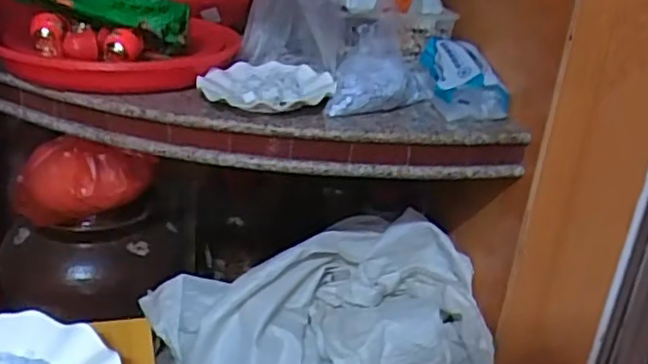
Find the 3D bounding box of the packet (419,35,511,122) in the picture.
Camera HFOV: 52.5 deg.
[{"bbox_3d":[0.194,-0.148,0.927,0.090,0.054,0.149,-2,45,-16],"label":"packet"}]

